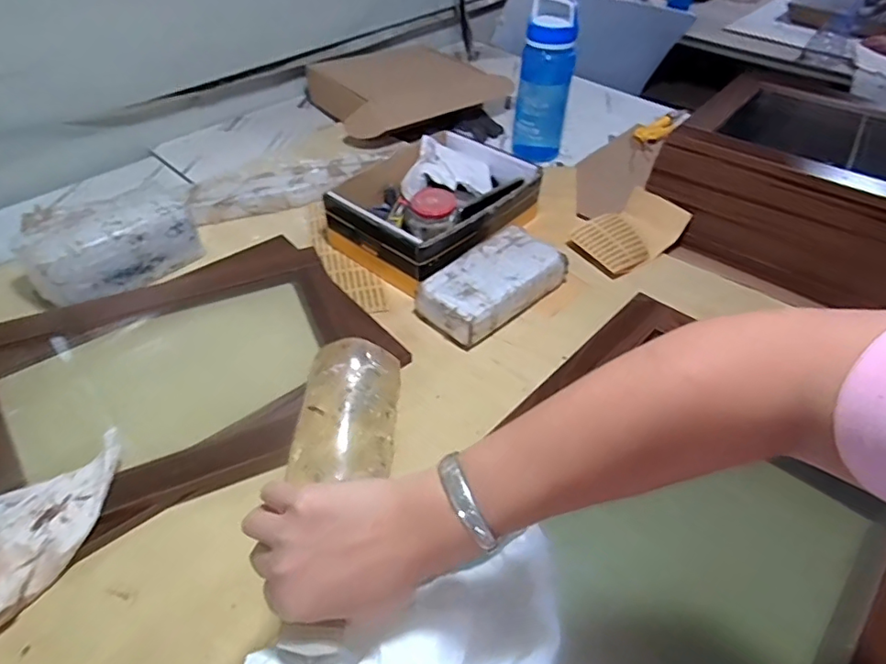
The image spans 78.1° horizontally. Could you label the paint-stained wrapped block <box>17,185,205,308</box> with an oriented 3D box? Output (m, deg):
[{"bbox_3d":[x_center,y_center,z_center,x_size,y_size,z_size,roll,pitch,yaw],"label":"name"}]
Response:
[{"bbox_3d":[-0.478,-0.128,0.797,0.101,0.103,0.223,30,53,27],"label":"paint-stained wrapped block"}]

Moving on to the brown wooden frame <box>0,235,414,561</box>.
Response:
[{"bbox_3d":[-0.345,0.040,0.686,0.495,0.029,0.386,-29,52,-25],"label":"brown wooden frame"}]

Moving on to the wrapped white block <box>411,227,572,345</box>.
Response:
[{"bbox_3d":[0.072,-0.066,0.776,0.204,0.063,0.109,-33,54,-29],"label":"wrapped white block"}]

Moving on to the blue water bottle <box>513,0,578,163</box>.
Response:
[{"bbox_3d":[0.198,-0.473,1.057,0.097,0.280,0.076,8,46,8],"label":"blue water bottle"}]

